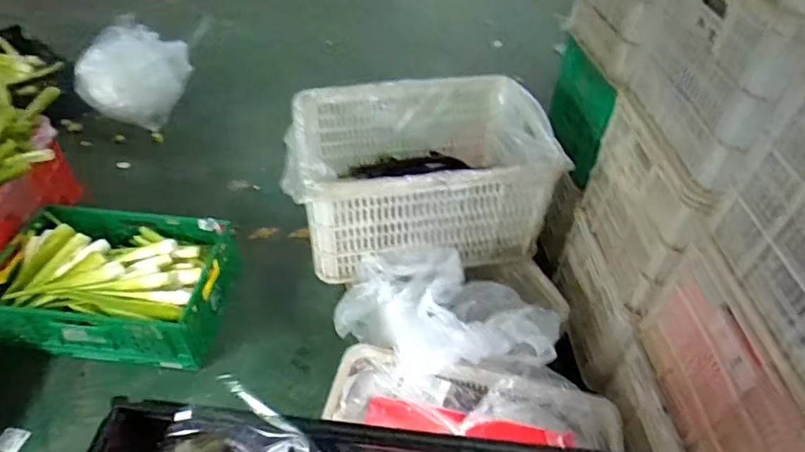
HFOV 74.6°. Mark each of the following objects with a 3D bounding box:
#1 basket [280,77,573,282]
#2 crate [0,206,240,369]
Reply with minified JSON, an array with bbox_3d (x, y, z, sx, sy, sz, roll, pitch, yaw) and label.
[{"bbox_3d":[0.028,-0.151,1.434,0.637,0.301,0.437,-5,45,-9],"label":"basket"},{"bbox_3d":[-0.882,0.171,1.633,0.679,0.212,0.465,3,44,-1],"label":"crate"}]

